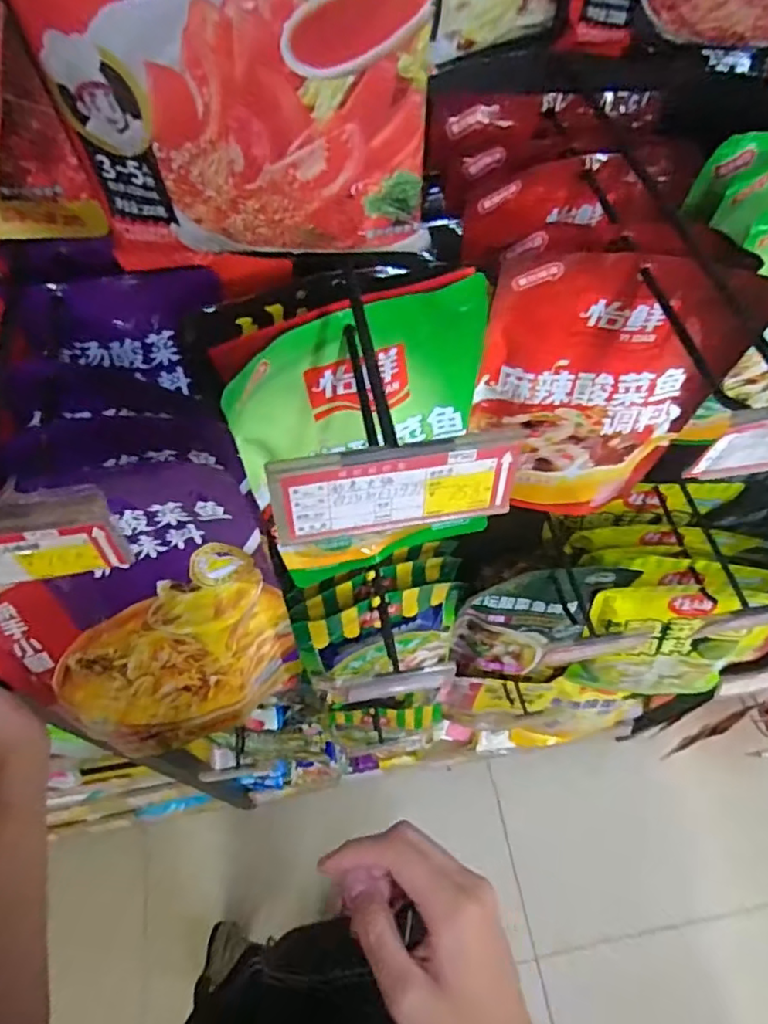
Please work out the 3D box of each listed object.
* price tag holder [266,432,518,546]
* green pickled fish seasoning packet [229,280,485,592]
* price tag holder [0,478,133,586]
[{"bbox_3d":[0.006,-0.009,0.246,0.099,0.046,0.004,-8,45,-9],"label":"price tag holder"},{"bbox_3d":[-0.011,-0.040,0.441,0.175,0.241,0.062,-15,63,-10],"label":"green pickled fish seasoning packet"},{"bbox_3d":[-0.155,0.013,0.235,0.099,0.045,0.015,-9,62,-7],"label":"price tag holder"}]

